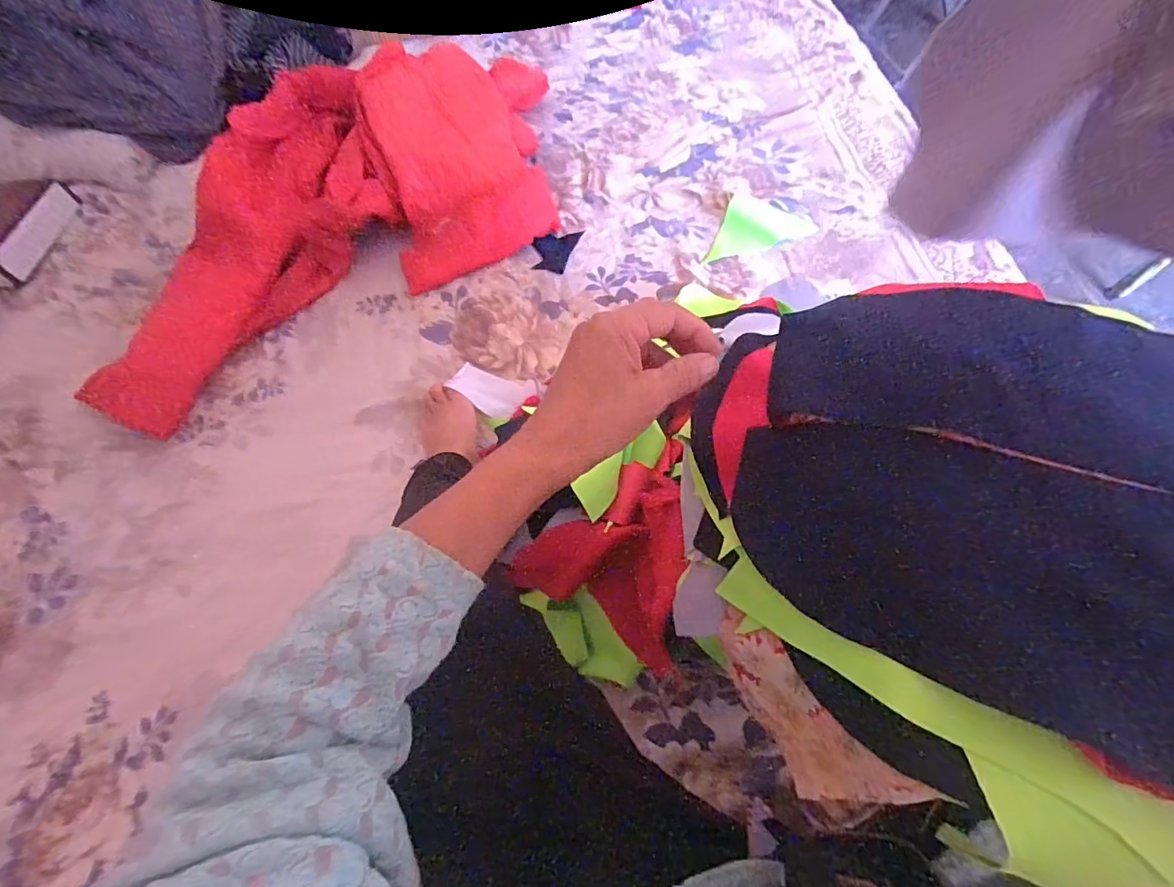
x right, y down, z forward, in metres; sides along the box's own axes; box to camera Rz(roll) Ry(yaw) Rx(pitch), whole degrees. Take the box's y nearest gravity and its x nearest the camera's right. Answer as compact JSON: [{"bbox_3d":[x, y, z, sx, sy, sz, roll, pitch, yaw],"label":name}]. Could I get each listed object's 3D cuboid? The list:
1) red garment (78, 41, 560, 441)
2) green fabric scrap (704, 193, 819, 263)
[{"bbox_3d":[-0.383,-0.420,0.822,0.859,0.140,0.453,-36,63,-11],"label":"red garment"},{"bbox_3d":[0.266,-0.363,0.823,0.172,0.009,0.123,-17,61,-1],"label":"green fabric scrap"}]

